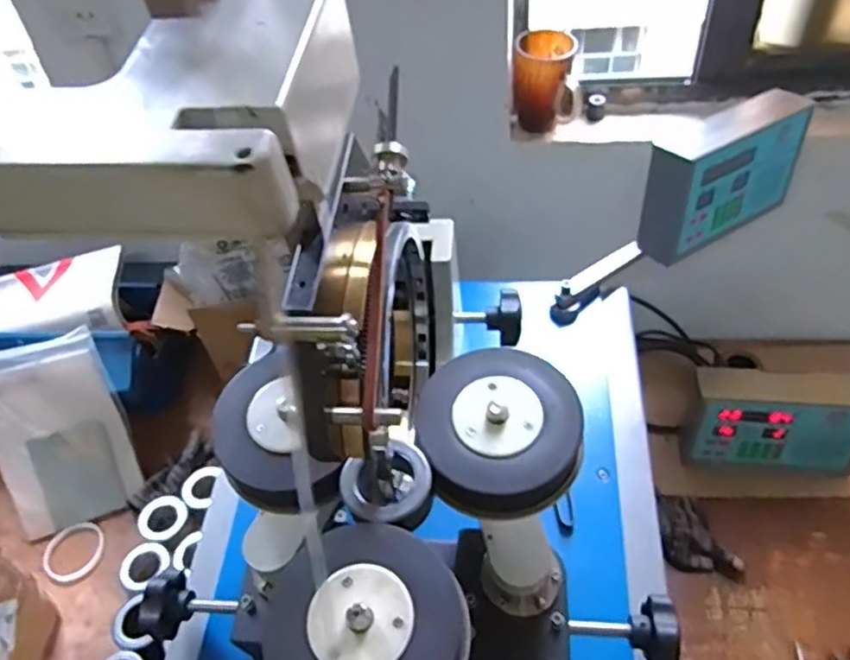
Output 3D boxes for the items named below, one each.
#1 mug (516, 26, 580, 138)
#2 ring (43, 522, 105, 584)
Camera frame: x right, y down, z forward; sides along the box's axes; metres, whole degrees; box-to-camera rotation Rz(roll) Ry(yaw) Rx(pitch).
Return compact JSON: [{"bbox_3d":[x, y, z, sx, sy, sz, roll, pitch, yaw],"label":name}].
[{"bbox_3d":[0.170,-0.346,0.930,0.086,0.118,0.087,1,46,7],"label":"mug"},{"bbox_3d":[-0.512,0.321,0.961,0.083,0.010,0.091,-3,46,3],"label":"ring"}]

